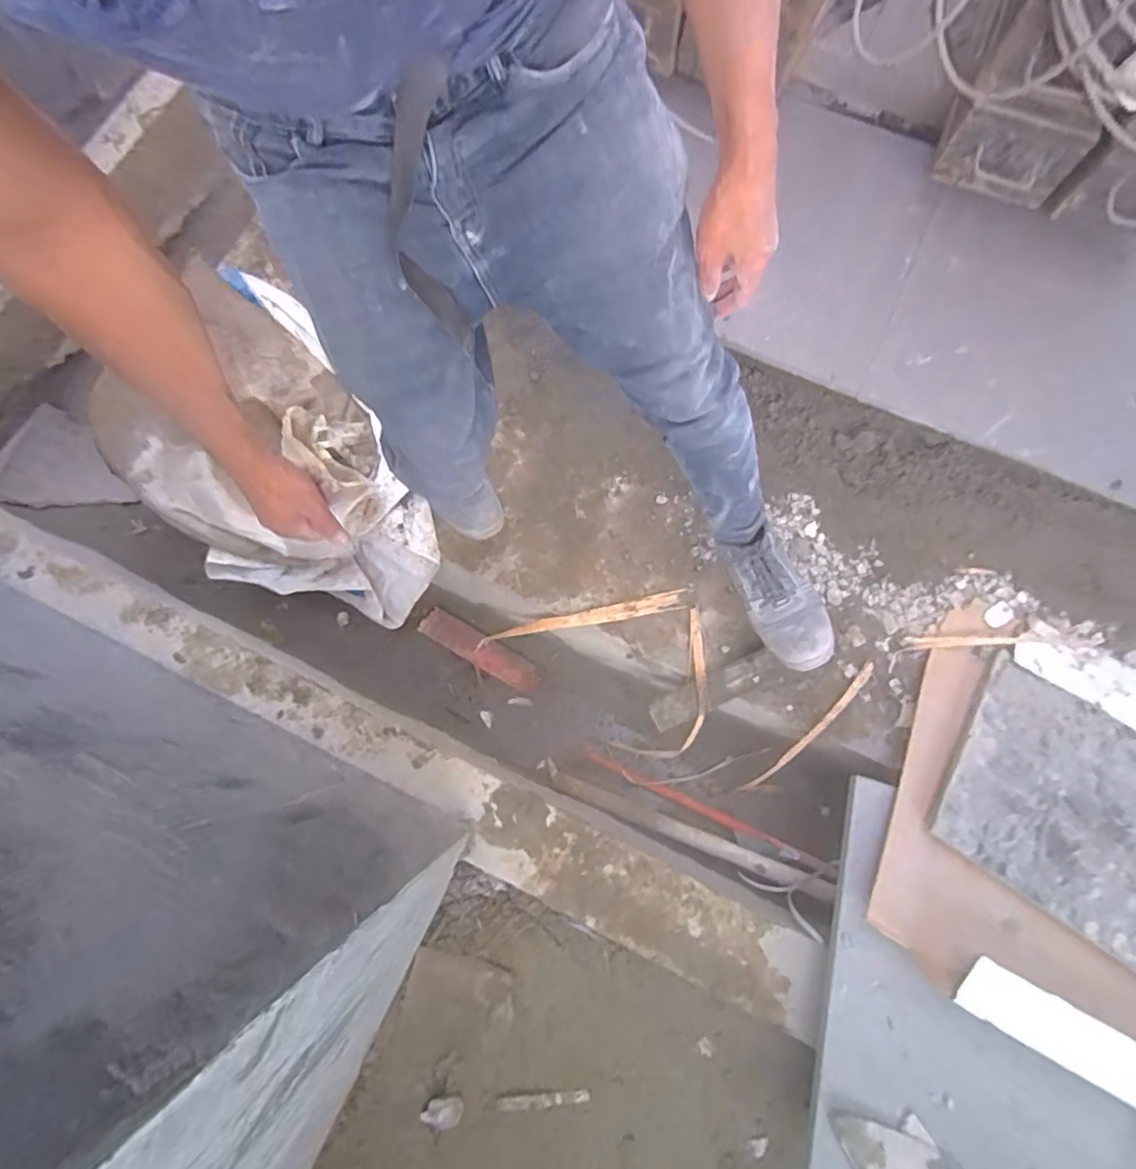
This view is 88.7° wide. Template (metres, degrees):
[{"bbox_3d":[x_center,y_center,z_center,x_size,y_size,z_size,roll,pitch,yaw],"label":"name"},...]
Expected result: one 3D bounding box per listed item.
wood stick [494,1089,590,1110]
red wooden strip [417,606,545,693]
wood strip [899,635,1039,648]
[{"bbox_3d":[-0.038,0.777,0.875,0.139,0.008,0.020,-6,76,-1],"label":"wood stick"},{"bbox_3d":[-0.182,0.138,1.218,0.274,0.017,0.063,29,79,7],"label":"red wooden strip"},{"bbox_3d":[0.714,0.100,1.033,0.222,0.013,0.020,-1,75,0],"label":"wood strip"}]

